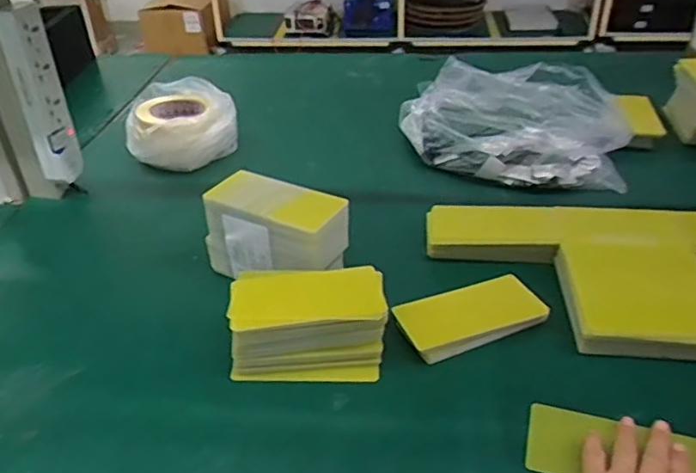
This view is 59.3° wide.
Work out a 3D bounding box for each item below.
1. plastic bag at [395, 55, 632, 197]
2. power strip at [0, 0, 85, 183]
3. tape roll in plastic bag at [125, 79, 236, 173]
[{"bbox_3d":[0.252,-0.201,0.950,0.327,0.116,0.295,3,35,8],"label":"plastic bag"},{"bbox_3d":[-0.388,-0.175,0.777,0.040,0.215,0.051,-3,35,-1],"label":"power strip"},{"bbox_3d":[-0.266,-0.178,0.962,0.162,0.088,0.164,-14,37,-16],"label":"tape roll in plastic bag"}]

